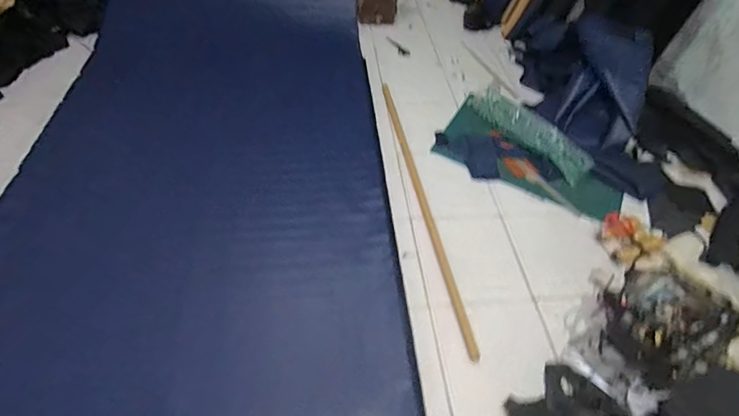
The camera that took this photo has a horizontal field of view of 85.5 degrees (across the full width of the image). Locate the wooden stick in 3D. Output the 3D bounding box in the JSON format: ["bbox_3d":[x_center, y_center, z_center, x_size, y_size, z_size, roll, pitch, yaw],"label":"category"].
[{"bbox_3d":[0.223,-0.097,1.843,0.045,0.033,1.588,-6,52,-8],"label":"wooden stick"}]

